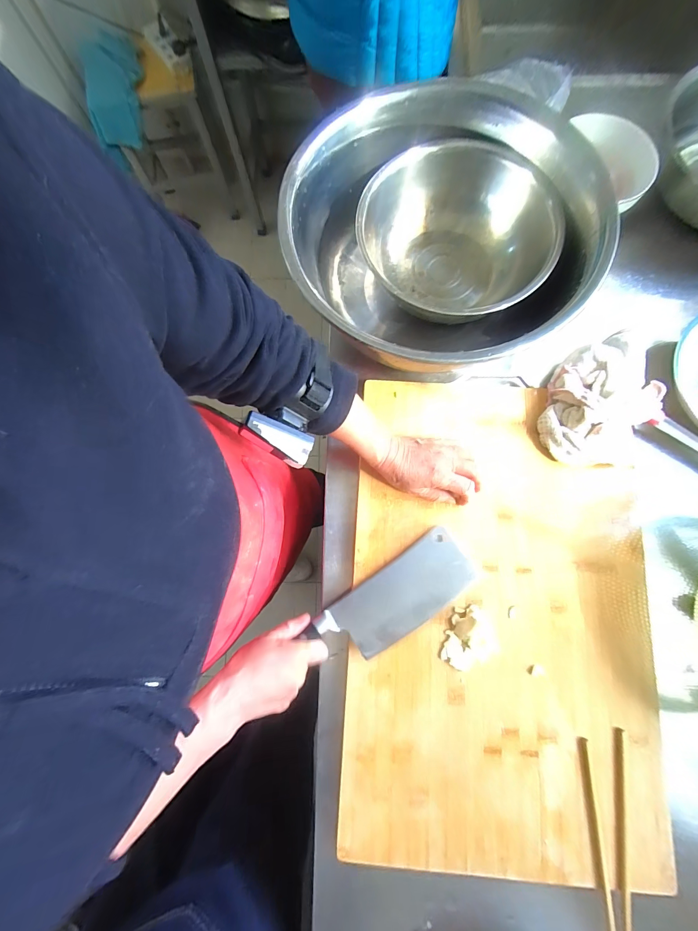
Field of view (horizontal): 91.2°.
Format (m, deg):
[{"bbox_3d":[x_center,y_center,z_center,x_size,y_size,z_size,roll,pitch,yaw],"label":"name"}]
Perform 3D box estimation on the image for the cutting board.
[{"bbox_3d":[0.180,0.163,0.415,0.347,0.018,0.544,4,79,1],"label":"cutting board"}]

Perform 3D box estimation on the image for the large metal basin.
[{"bbox_3d":[0.102,-0.292,0.453,0.344,0.128,0.379,7,79,2],"label":"large metal basin"}]

